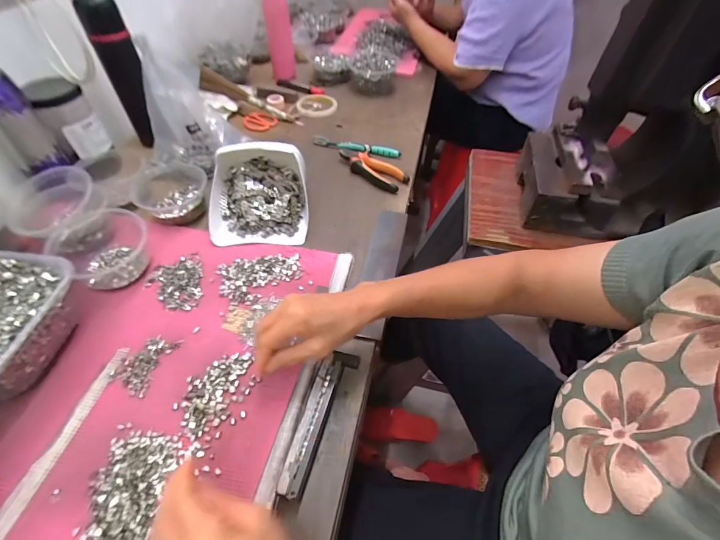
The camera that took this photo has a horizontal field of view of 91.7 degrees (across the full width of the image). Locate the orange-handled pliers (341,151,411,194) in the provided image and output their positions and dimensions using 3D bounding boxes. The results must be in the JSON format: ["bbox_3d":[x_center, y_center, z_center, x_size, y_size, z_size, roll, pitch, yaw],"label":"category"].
[{"bbox_3d":[0.020,-0.196,0.682,0.150,0.029,0.057,34,58,24],"label":"orange-handled pliers"}]

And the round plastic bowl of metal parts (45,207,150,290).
[{"bbox_3d":[-0.362,-0.035,0.489,0.126,0.065,0.108,26,55,19],"label":"round plastic bowl of metal parts"}]

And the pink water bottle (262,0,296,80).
[{"bbox_3d":[-0.212,-0.624,0.915,0.062,0.291,0.049,-10,74,-9],"label":"pink water bottle"}]

